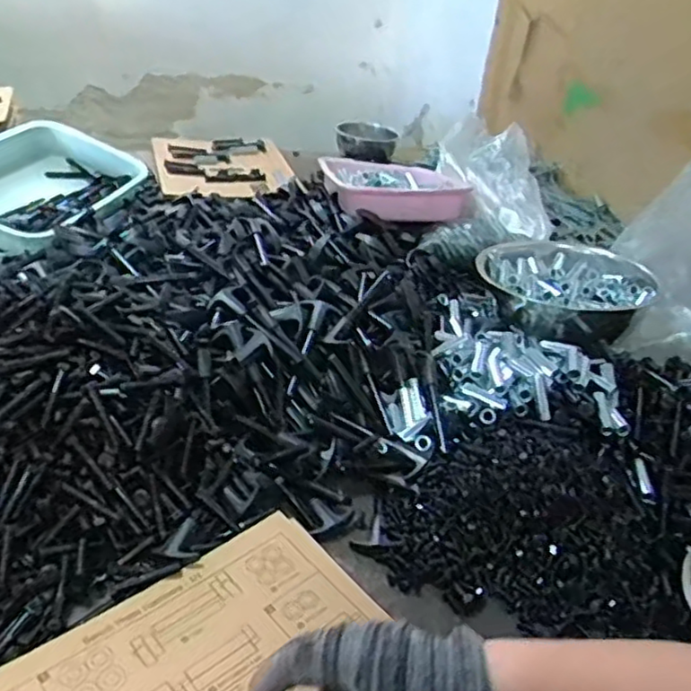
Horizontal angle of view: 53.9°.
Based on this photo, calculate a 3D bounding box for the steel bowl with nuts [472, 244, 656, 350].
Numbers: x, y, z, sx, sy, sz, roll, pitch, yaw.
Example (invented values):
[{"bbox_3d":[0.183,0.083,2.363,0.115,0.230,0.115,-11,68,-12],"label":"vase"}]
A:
[{"bbox_3d":[0.309,-0.081,0.970,0.216,0.062,0.230,6,32,-4],"label":"steel bowl with nuts"}]

